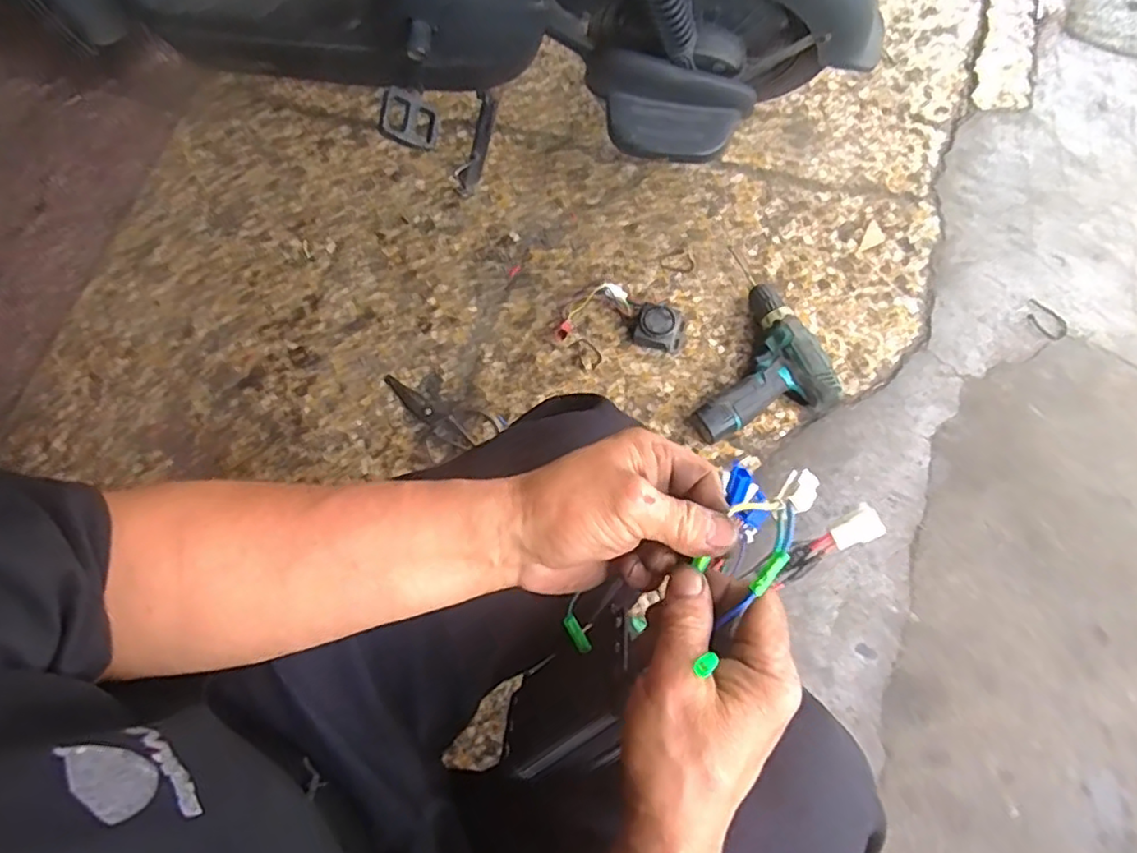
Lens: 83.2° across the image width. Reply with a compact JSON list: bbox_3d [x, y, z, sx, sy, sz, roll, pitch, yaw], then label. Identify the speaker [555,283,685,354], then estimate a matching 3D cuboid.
[{"bbox_3d":[0.075,-0.157,0.896,0.178,0.039,0.108,5,73,3],"label":"speaker"}]

